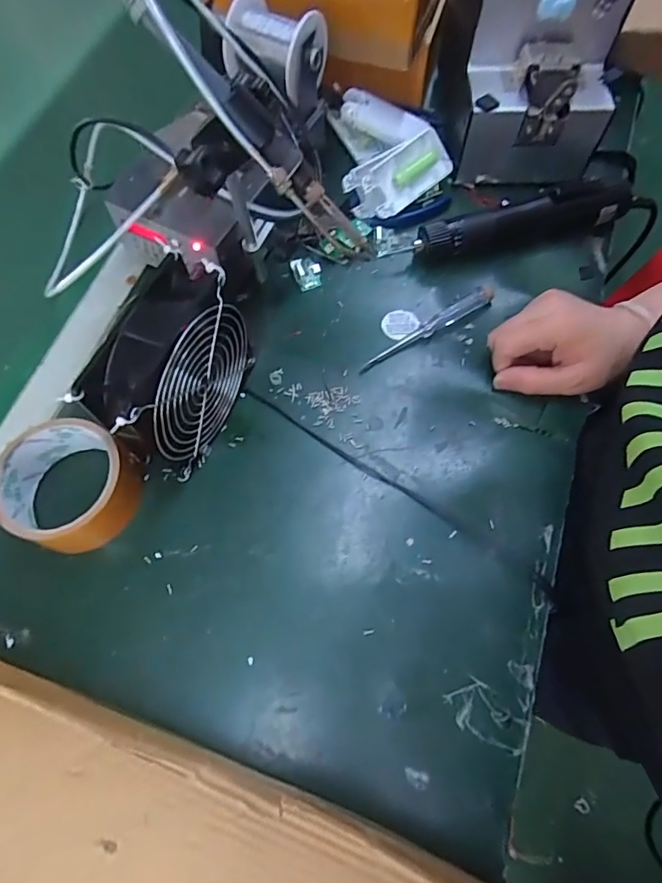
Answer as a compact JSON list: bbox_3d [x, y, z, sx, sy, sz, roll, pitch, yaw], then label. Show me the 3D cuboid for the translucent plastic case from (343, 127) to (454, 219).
[{"bbox_3d":[0.066,-0.253,0.492,0.103,0.017,0.052,-33,103,-8],"label":"translucent plastic case"}]

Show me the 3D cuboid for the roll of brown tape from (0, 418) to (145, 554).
[{"bbox_3d":[-0.192,0.033,0.373,0.086,0.054,0.083,0,67,0],"label":"roll of brown tape"}]

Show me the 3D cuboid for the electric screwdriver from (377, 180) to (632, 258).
[{"bbox_3d":[0.164,-0.205,0.479,0.233,0.042,0.046,-10,67,-5],"label":"electric screwdriver"}]

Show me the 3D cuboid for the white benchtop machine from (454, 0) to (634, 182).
[{"bbox_3d":[0.186,-0.363,0.482,0.129,0.148,0.174,2,67,1],"label":"white benchtop machine"}]

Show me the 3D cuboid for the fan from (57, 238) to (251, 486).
[{"bbox_3d":[-0.107,-0.049,0.369,0.055,0.120,0.128,23,69,9],"label":"fan"}]

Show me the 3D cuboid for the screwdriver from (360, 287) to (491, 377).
[{"bbox_3d":[0.085,-0.097,0.447,0.139,0.010,0.015,-32,71,-13],"label":"screwdriver"}]

